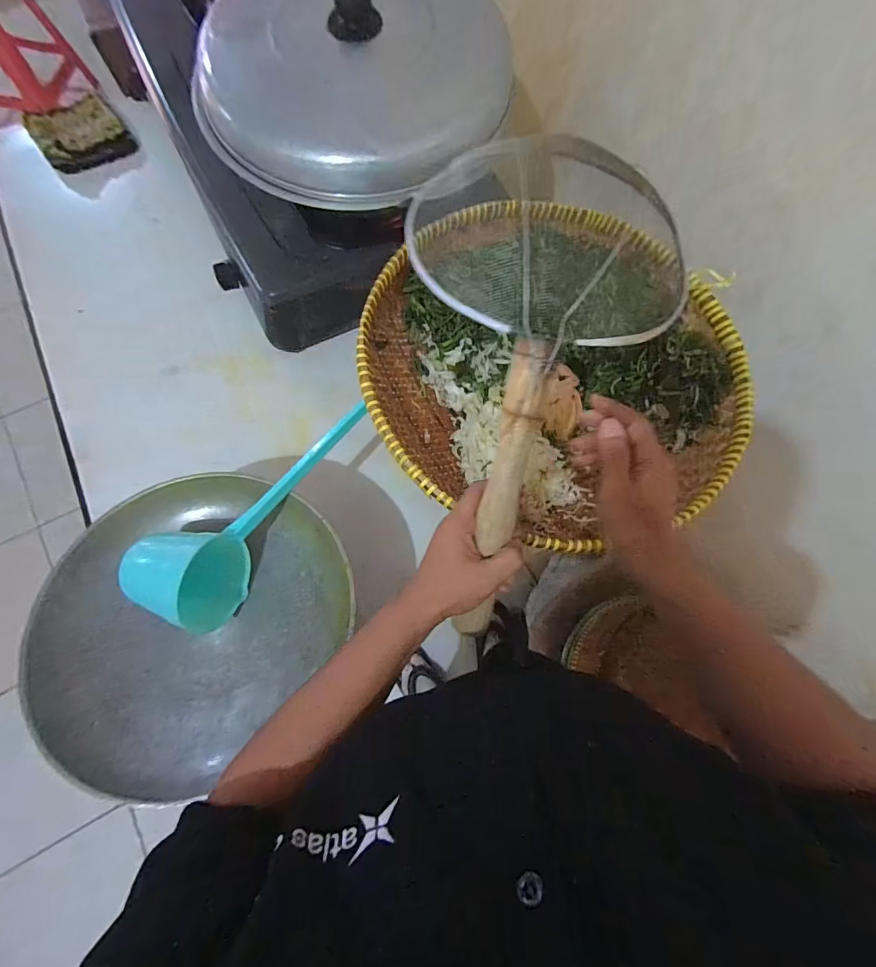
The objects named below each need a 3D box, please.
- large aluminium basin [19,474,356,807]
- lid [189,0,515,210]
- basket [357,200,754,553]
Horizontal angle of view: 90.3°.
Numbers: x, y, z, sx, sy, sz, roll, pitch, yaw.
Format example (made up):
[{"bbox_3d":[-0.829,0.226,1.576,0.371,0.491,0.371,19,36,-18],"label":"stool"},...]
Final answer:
[{"bbox_3d":[-0.262,0.135,0.472,0.277,0.071,0.303,1,74,-2],"label":"large aluminium basin"},{"bbox_3d":[-0.102,-0.441,0.464,0.320,0.080,0.282,22,74,4],"label":"lid"},{"bbox_3d":[0.140,-0.134,0.527,0.427,0.110,0.422,1,74,-2],"label":"basket"}]

